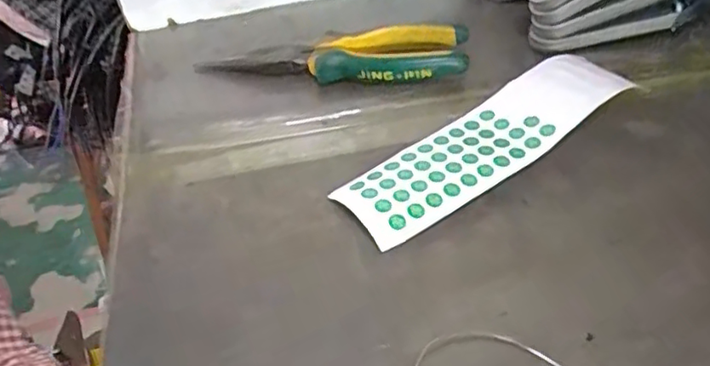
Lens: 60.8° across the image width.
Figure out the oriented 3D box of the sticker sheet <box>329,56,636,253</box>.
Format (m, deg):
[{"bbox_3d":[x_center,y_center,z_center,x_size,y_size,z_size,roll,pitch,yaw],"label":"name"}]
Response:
[{"bbox_3d":[0.084,-0.028,0.374,0.204,0.012,0.058,-28,51,-20],"label":"sticker sheet"}]

